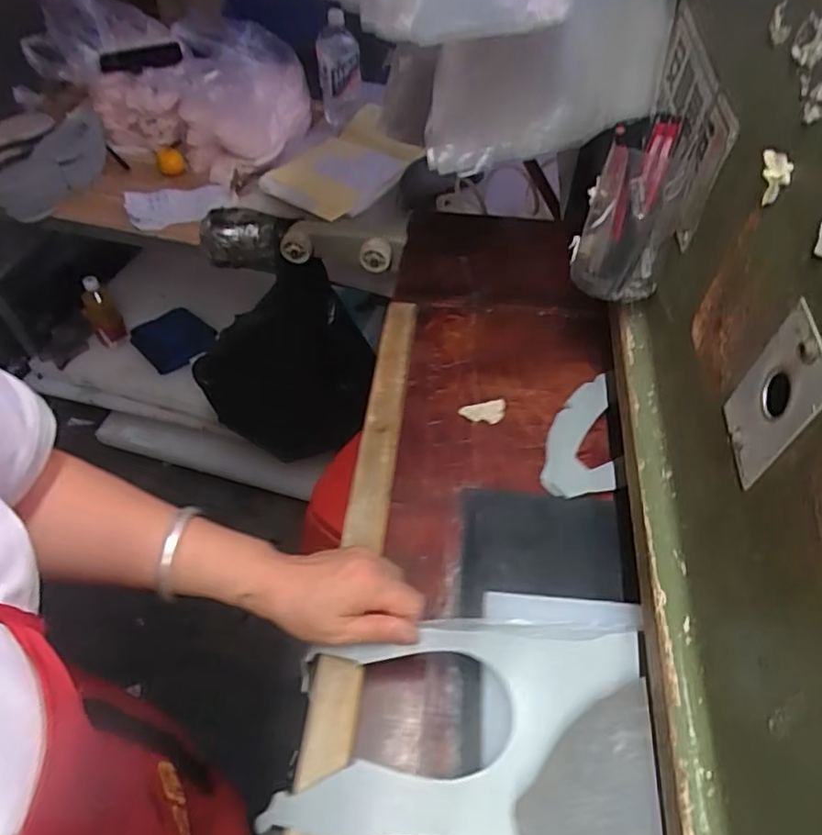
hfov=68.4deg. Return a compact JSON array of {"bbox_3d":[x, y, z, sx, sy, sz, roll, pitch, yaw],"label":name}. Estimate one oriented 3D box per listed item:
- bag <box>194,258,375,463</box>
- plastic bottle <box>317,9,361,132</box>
[{"bbox_3d":[-0.226,-0.085,1.048,0.297,0.435,0.079,2,54,5],"label":"bag"},{"bbox_3d":[-0.150,-0.715,1.258,0.092,0.207,0.114,-8,54,-2],"label":"plastic bottle"}]

